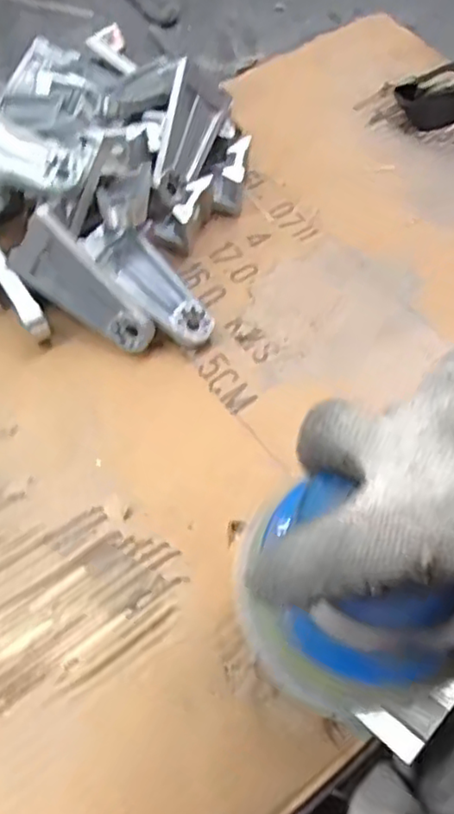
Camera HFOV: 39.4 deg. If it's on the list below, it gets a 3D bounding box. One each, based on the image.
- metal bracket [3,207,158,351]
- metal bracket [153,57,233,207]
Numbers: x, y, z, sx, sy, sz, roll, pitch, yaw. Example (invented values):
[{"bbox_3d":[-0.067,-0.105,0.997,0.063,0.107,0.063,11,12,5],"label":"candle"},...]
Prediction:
[{"bbox_3d":[-0.083,-0.069,0.372,0.092,0.039,0.026,42,65,-10],"label":"metal bracket"},{"bbox_3d":[-0.028,-0.179,0.422,0.016,0.038,0.089,12,83,50],"label":"metal bracket"}]

